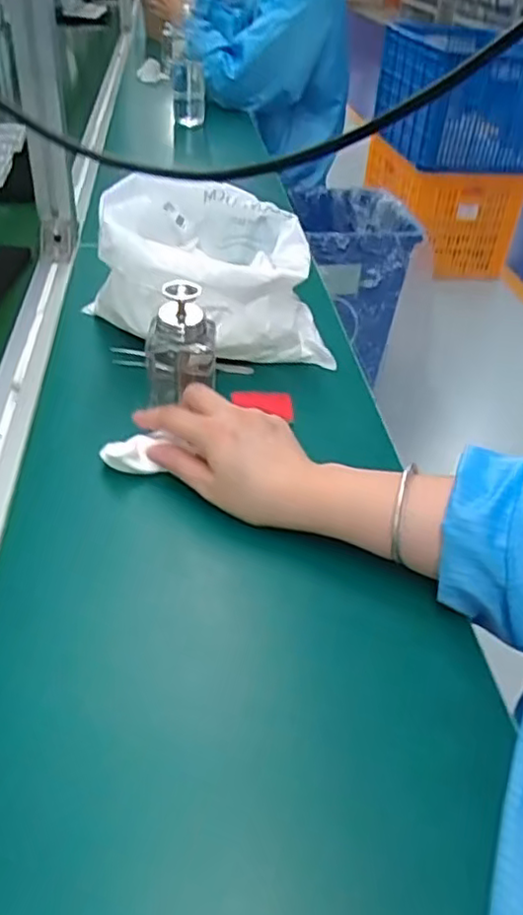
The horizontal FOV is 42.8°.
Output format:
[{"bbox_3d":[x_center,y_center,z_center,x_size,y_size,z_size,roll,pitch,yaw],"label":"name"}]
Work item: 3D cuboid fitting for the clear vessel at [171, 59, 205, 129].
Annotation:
[{"bbox_3d":[-0.147,-0.733,1.339,0.066,0.109,0.074,-1,39,-8],"label":"clear vessel"}]

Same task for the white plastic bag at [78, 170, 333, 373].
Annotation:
[{"bbox_3d":[-0.044,-0.175,0.643,0.224,0.139,0.130,-1,39,-8],"label":"white plastic bag"}]

